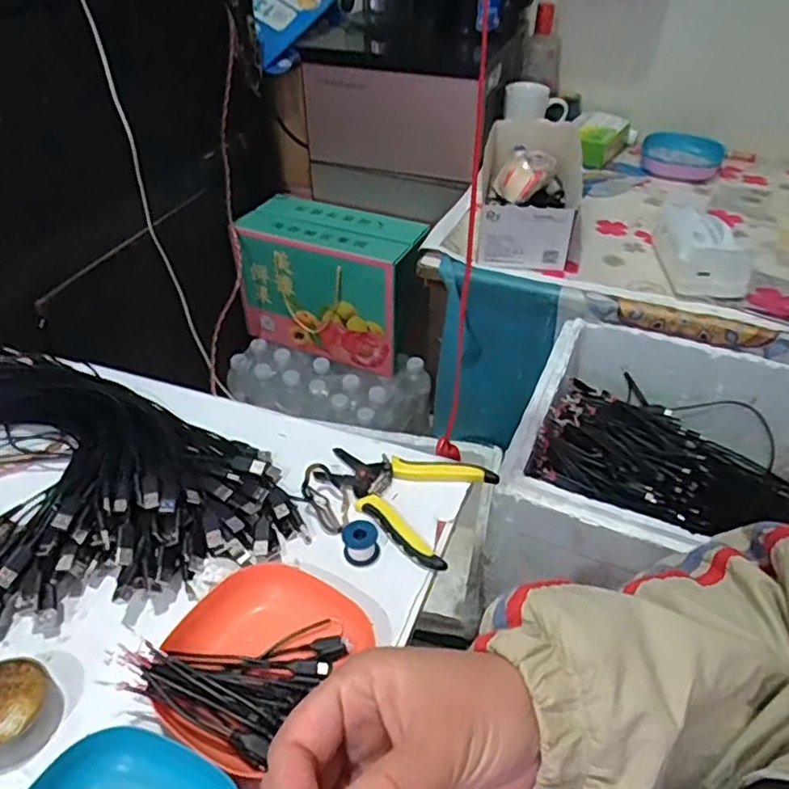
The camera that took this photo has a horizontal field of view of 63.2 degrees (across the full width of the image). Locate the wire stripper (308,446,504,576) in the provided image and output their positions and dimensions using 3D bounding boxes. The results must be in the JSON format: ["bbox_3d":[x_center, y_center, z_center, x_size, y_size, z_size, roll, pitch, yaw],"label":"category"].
[{"bbox_3d":[0.002,0.088,0.595,0.151,0.018,0.116,21,45,22],"label":"wire stripper"}]

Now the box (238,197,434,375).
[{"bbox_3d":[-0.113,-0.212,1.207,0.317,0.233,0.153,17,43,18],"label":"box"}]

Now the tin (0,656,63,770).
[{"bbox_3d":[-0.266,0.220,0.442,0.067,0.025,0.063,1,41,-1],"label":"tin"}]

